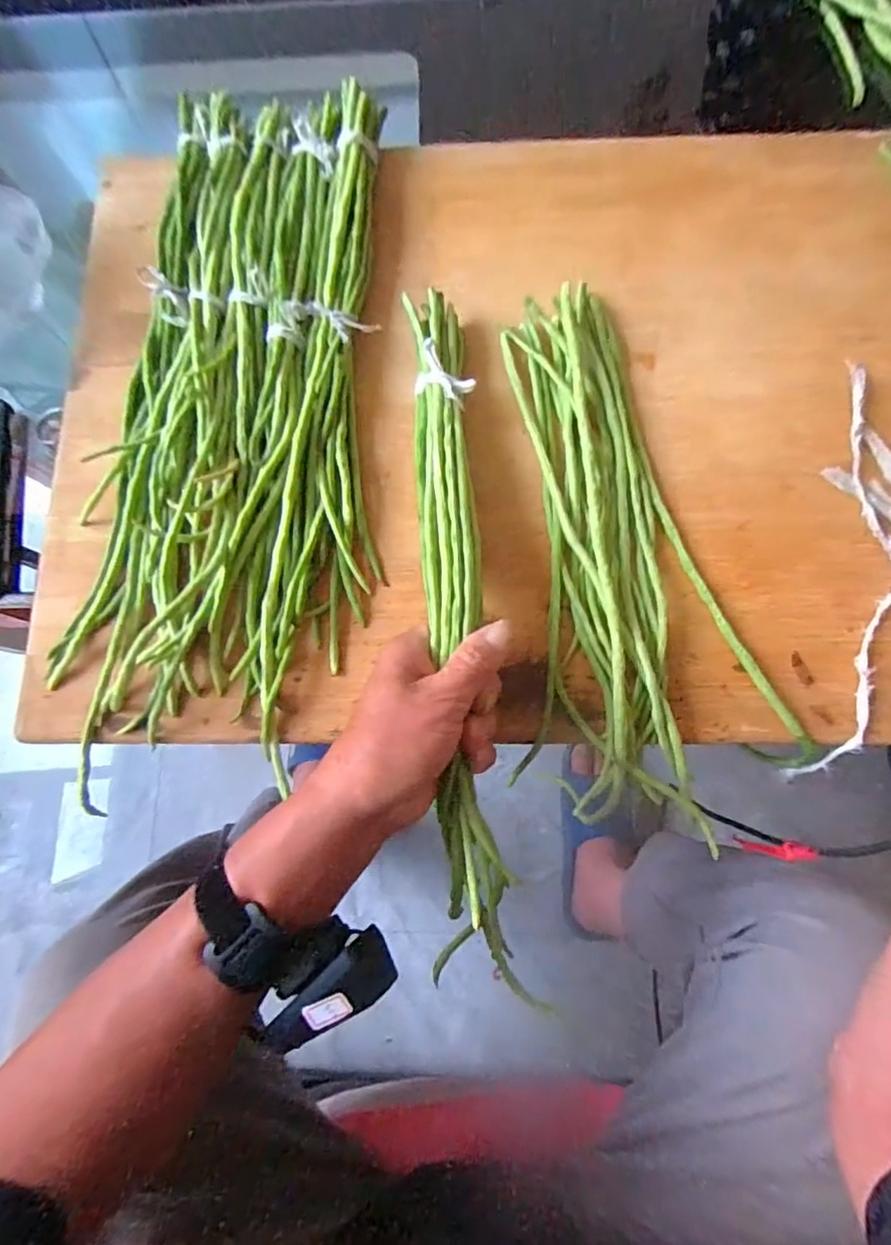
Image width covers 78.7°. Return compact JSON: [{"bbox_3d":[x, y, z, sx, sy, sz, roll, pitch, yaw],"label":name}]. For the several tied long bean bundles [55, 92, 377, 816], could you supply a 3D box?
[{"bbox_3d":[-0.148,-0.153,0.407,0.212,0.031,0.551,6,81,3],"label":"several tied long bean bundles"}]

